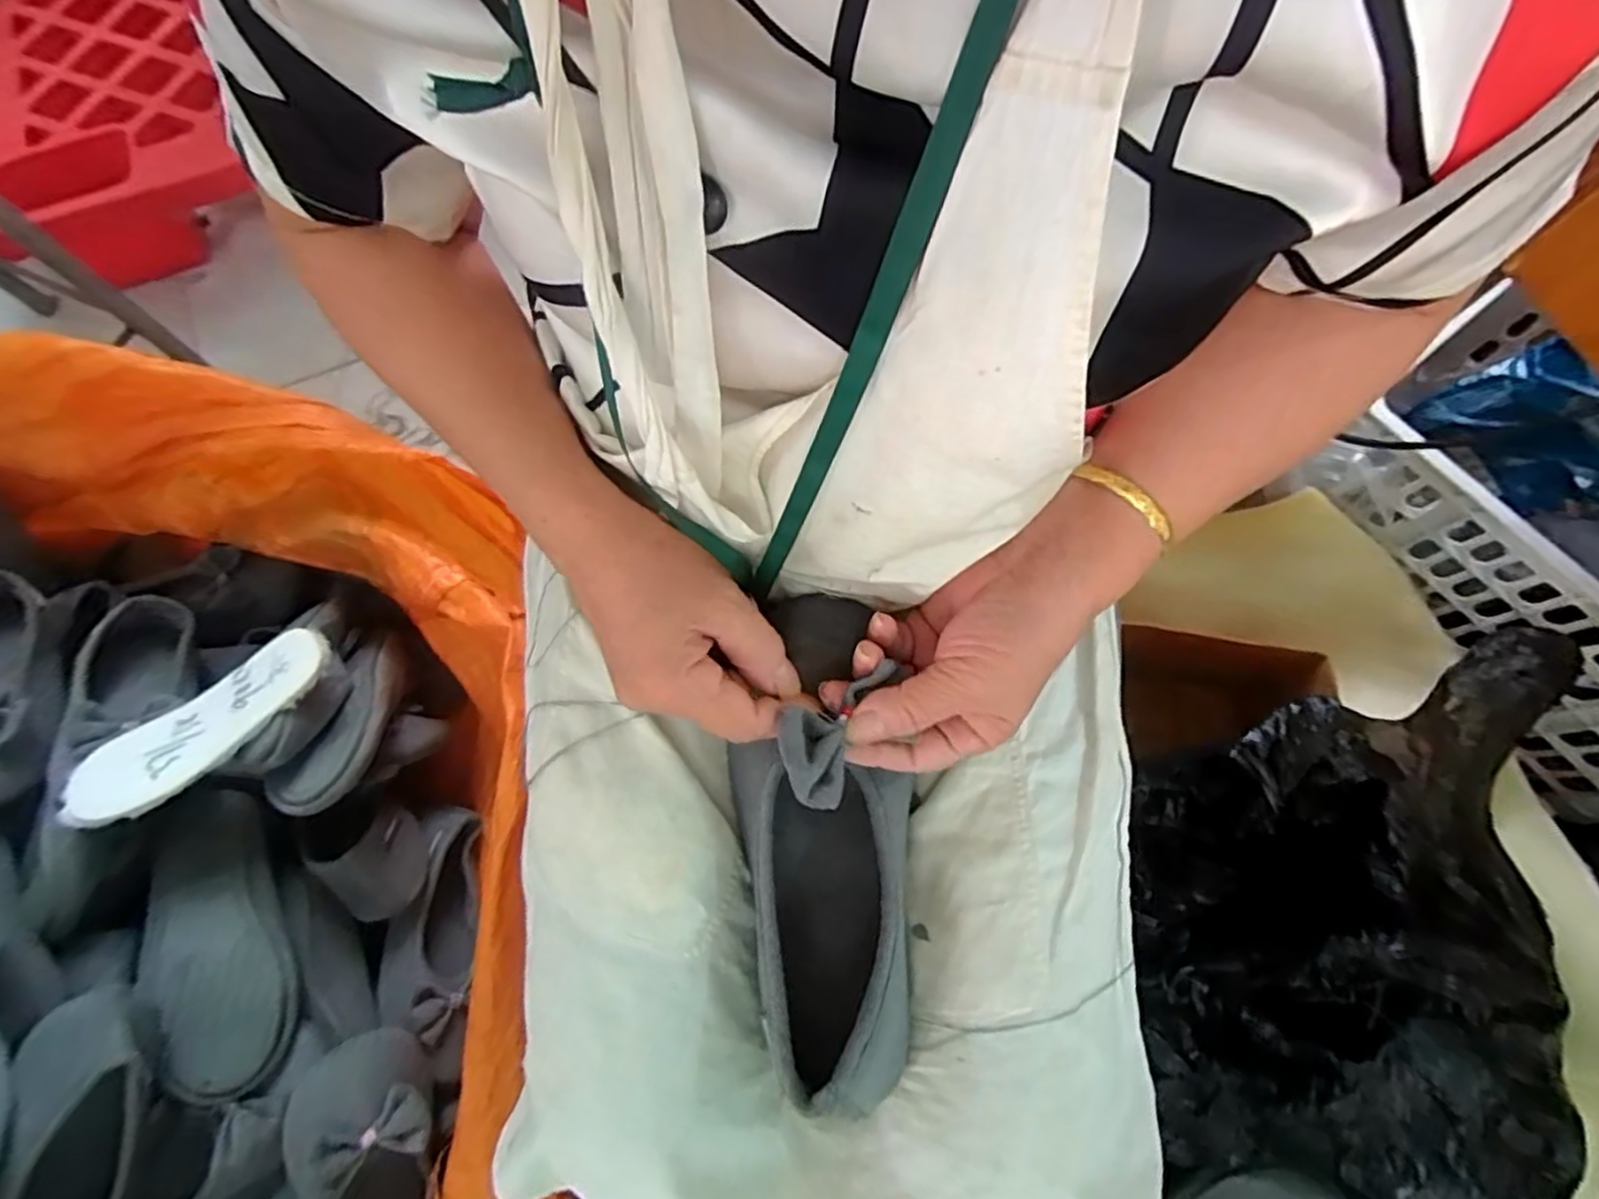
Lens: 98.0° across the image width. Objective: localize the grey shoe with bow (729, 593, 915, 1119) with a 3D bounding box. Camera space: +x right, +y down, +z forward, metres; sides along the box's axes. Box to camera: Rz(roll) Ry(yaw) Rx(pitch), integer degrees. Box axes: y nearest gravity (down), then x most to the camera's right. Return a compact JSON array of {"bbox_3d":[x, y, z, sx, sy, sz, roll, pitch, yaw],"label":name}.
[{"bbox_3d":[0.006,0.107,0.329,0.071,0.078,0.217,-3,86,-1],"label":"grey shoe with bow"}]

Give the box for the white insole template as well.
[{"bbox_3d":[-0.485,0.101,0.567,0.205,0.016,0.074,-37,61,-14],"label":"white insole template"}]

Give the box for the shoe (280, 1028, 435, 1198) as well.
[{"bbox_3d":[-0.340,0.460,0.549,0.100,0.109,0.217,4,102,1],"label":"shoe"}]

